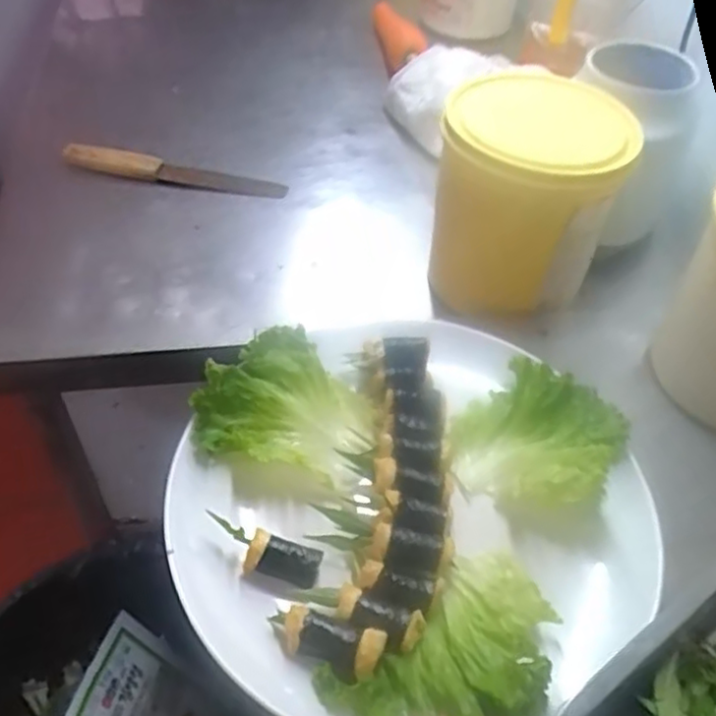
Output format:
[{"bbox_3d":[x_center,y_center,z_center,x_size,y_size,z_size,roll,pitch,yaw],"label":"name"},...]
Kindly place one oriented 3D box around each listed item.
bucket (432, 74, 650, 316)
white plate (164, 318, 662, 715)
[{"bbox_3d":[0.167,-0.166,0.708,0.159,0.196,0.155,3,48,-3],"label":"bucket"},{"bbox_3d":[0.040,0.103,0.503,0.329,0.050,0.305,3,51,-4],"label":"white plate"}]

